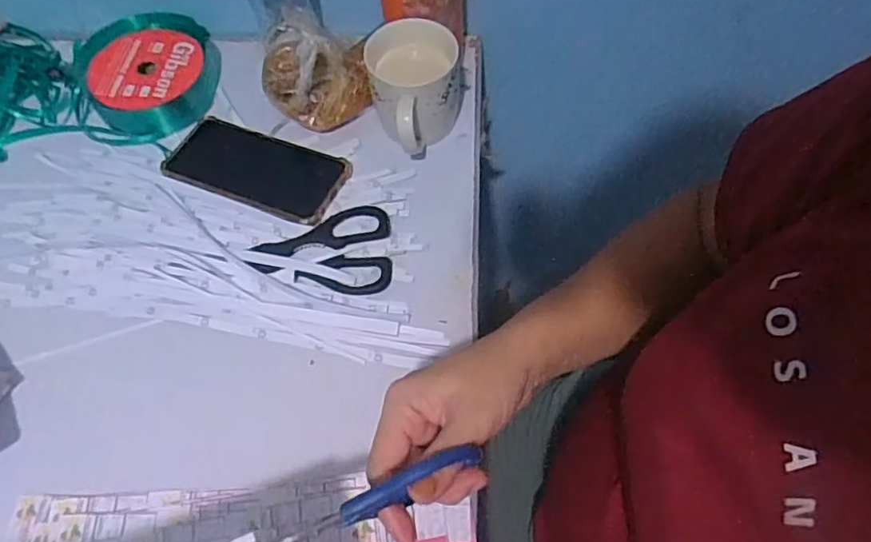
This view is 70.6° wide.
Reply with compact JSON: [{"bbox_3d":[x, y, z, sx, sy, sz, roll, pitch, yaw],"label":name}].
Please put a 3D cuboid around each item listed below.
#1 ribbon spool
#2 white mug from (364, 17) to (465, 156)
[{"bbox_3d":[-0.289,-0.208,0.629,0.123,0.046,0.135,-1,61,1],"label":"ribbon spool"},{"bbox_3d":[-0.017,-0.160,0.566,0.081,0.086,0.103,-10,61,-4],"label":"white mug"}]

